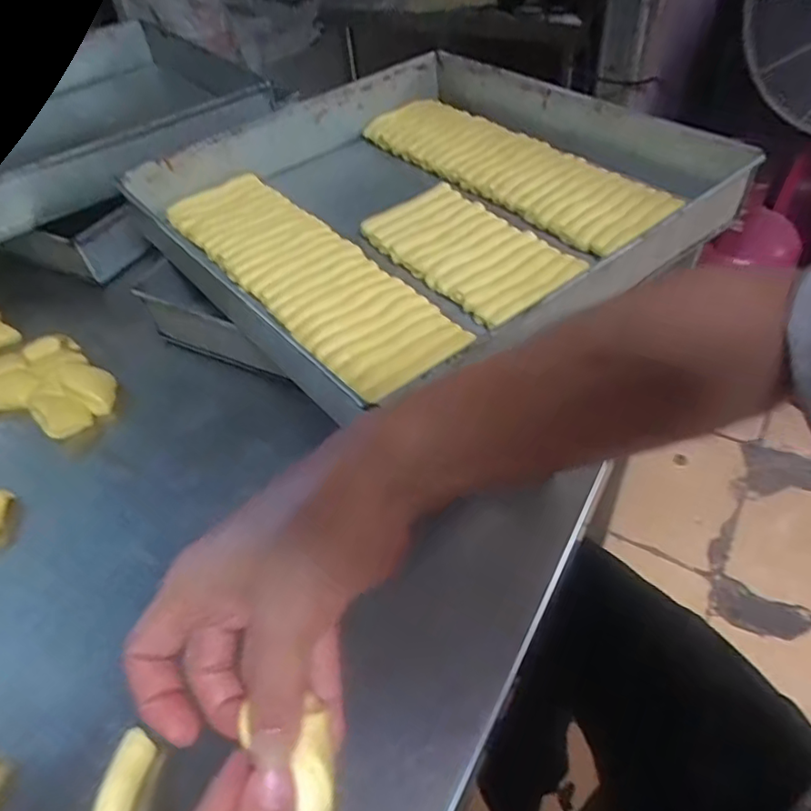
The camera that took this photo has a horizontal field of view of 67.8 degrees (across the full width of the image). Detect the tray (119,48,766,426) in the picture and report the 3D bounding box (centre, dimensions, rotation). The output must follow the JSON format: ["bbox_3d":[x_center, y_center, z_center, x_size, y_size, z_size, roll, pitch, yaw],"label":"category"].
[{"bbox_3d":[0.020,-0.190,0.559,0.423,0.074,0.435,-38,54,-26],"label":"tray"}]

